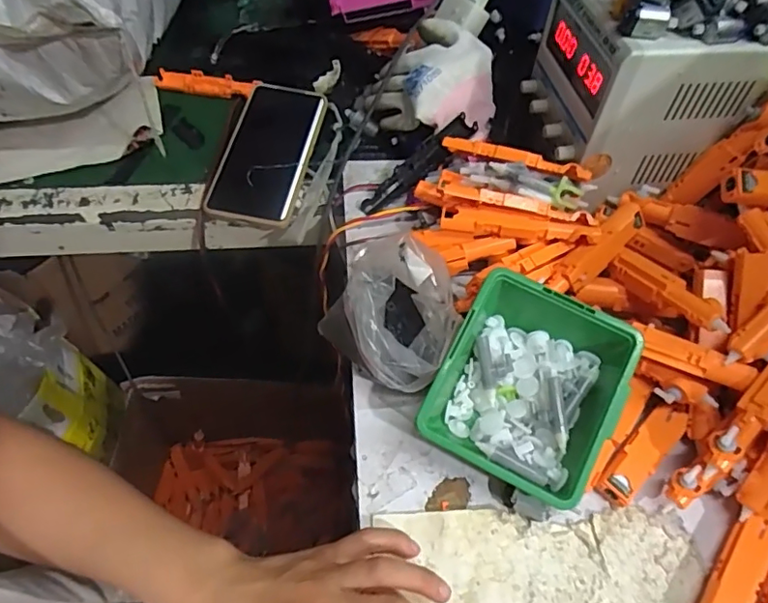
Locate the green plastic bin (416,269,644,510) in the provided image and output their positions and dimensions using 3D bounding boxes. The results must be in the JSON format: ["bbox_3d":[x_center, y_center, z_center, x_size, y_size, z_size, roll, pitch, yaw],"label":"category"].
[{"bbox_3d":[0.097,0.058,0.373,0.114,0.060,0.128,23,72,13],"label":"green plastic bin"}]

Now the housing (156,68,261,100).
[{"bbox_3d":[-0.197,-0.246,0.611,0.116,0.013,0.025,9,57,3],"label":"housing"}]

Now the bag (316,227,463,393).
[{"bbox_3d":[0.011,0.010,0.384,0.081,0.074,0.096,-37,66,-20],"label":"bag"}]

